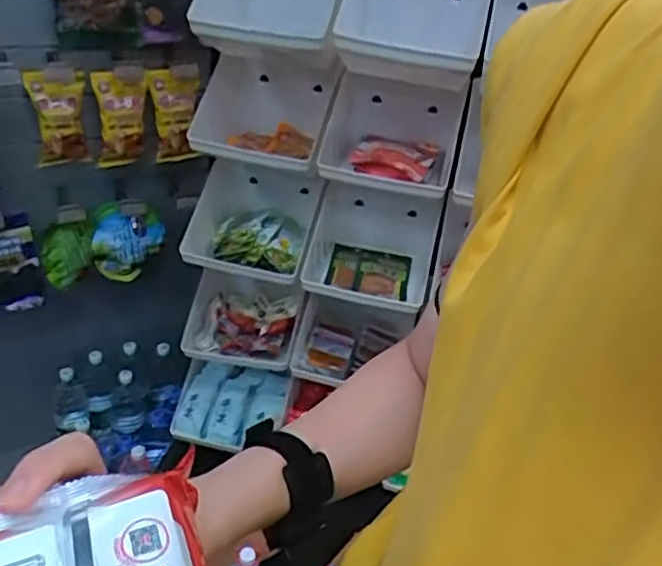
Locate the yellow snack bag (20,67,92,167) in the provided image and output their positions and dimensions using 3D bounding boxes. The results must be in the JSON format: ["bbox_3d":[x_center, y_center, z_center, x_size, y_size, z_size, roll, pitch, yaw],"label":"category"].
[{"bbox_3d":[-0.582,-0.358,1.425,0.032,0.197,0.142,6,19,30],"label":"yellow snack bag"}]

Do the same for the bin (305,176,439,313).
[{"bbox_3d":[0.075,-0.057,1.285,0.227,0.175,0.275,13,32,8],"label":"bin"}]

